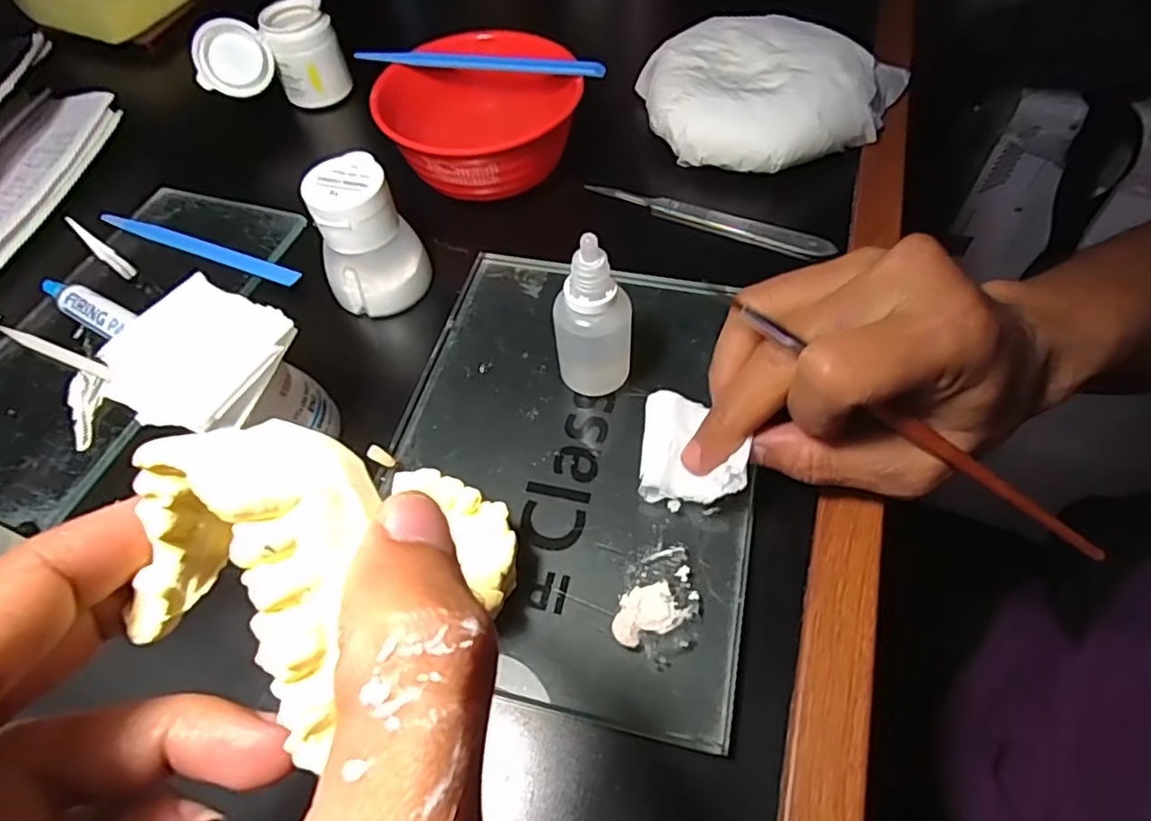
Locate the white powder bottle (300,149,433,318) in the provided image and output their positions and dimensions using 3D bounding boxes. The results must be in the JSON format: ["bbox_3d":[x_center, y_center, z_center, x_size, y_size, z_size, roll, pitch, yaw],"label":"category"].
[{"bbox_3d":[-0.098,-0.083,0.303,0.044,0.058,0.047,30,63,19],"label":"white powder bottle"}]

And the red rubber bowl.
[{"bbox_3d":[-0.052,-0.161,0.355,0.107,0.046,0.100,-10,58,-4],"label":"red rubber bowl"}]

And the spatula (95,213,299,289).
[{"bbox_3d":[-0.207,-0.089,0.348,0.135,0.005,0.010,19,60,14],"label":"spatula"}]

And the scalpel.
[{"bbox_3d":[0.070,-0.105,0.347,0.130,0.007,0.013,21,60,15],"label":"scalpel"}]

